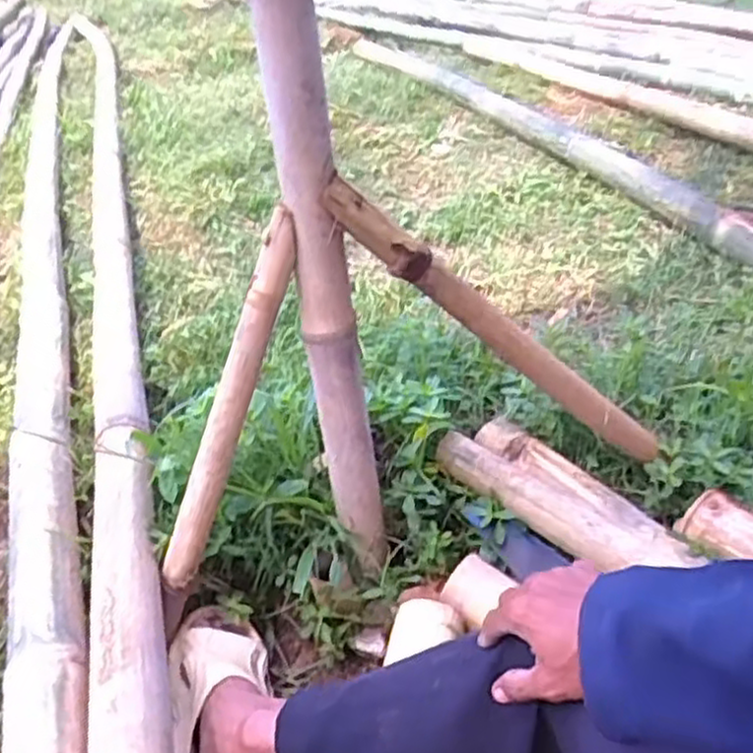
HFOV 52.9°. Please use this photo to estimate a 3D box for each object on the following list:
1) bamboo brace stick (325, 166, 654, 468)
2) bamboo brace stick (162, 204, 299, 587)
[{"bbox_3d":[0.151,-0.042,0.864,0.044,0.554,0.035,-47,30,15],"label":"bamboo brace stick"},{"bbox_3d":[-0.157,0.036,0.812,0.039,0.434,0.029,7,19,-40],"label":"bamboo brace stick"}]

